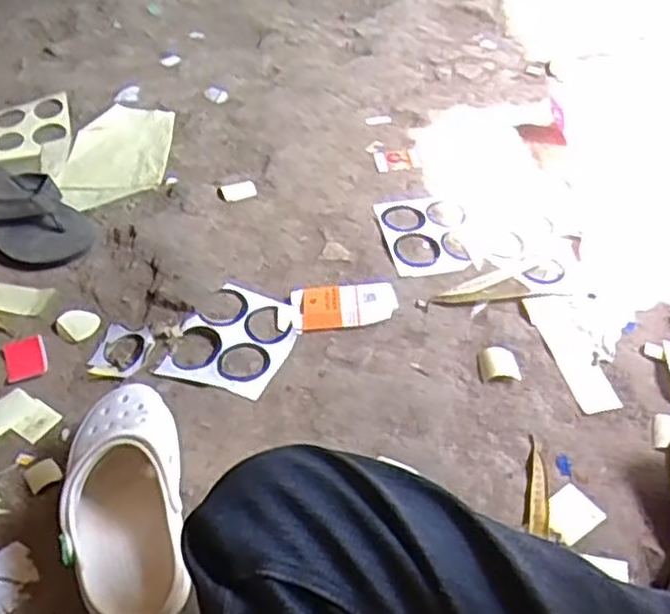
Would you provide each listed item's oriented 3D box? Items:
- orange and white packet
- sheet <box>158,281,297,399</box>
[{"bbox_3d":[0.002,-0.005,0.862,0.136,0.015,0.069,-6,45,-4],"label":"orange and white packet"},{"bbox_3d":[-0.112,0.033,0.831,0.131,0.010,0.146,16,48,18],"label":"sheet"}]

